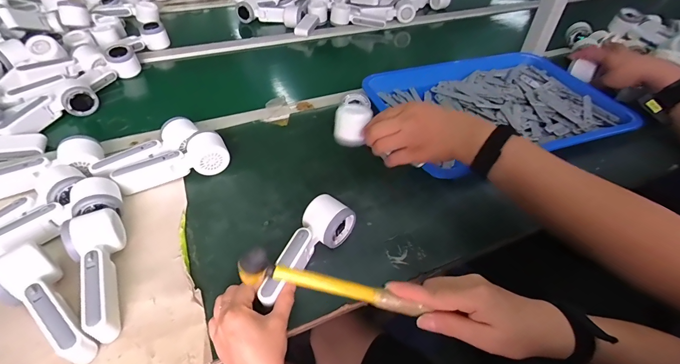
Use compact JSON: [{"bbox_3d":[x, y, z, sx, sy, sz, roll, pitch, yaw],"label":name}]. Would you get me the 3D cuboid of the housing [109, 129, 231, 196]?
[{"bbox_3d":[-0.262,-0.032,0.526,0.165,0.053,0.054,-18,50,-19],"label":"housing"}]

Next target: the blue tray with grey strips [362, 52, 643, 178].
[{"bbox_3d":[0.308,-0.174,0.704,0.477,0.043,0.353,-14,47,-16],"label":"blue tray with grey strips"}]

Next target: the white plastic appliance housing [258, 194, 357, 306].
[{"bbox_3d":[-0.048,0.085,0.428,0.058,0.040,0.162,29,51,22],"label":"white plastic appliance housing"}]

